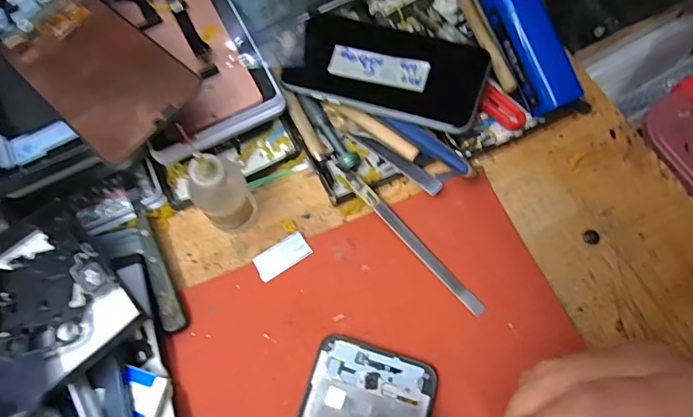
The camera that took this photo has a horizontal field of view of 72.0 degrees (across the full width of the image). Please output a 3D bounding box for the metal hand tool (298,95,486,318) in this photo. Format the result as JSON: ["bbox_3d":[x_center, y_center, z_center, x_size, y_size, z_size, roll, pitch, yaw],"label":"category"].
[{"bbox_3d":[0.025,-0.006,0.342,0.022,0.007,0.202,-33,71,-11],"label":"metal hand tool"}]

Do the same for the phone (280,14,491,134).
[{"bbox_3d":[0.030,-0.102,0.359,0.142,0.012,0.070,18,81,12],"label":"phone"}]

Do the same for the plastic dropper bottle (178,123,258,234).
[{"bbox_3d":[-0.081,-0.017,0.295,0.033,0.129,0.035,-31,71,-10],"label":"plastic dropper bottle"}]

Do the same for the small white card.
[{"bbox_3d":[-0.045,0.033,0.336,0.039,0.004,0.020,-32,71,-10],"label":"small white card"}]

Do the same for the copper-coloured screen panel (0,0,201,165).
[{"bbox_3d":[-0.157,-0.089,0.300,0.134,0.004,0.071,38,73,20],"label":"copper-coloured screen panel"}]

